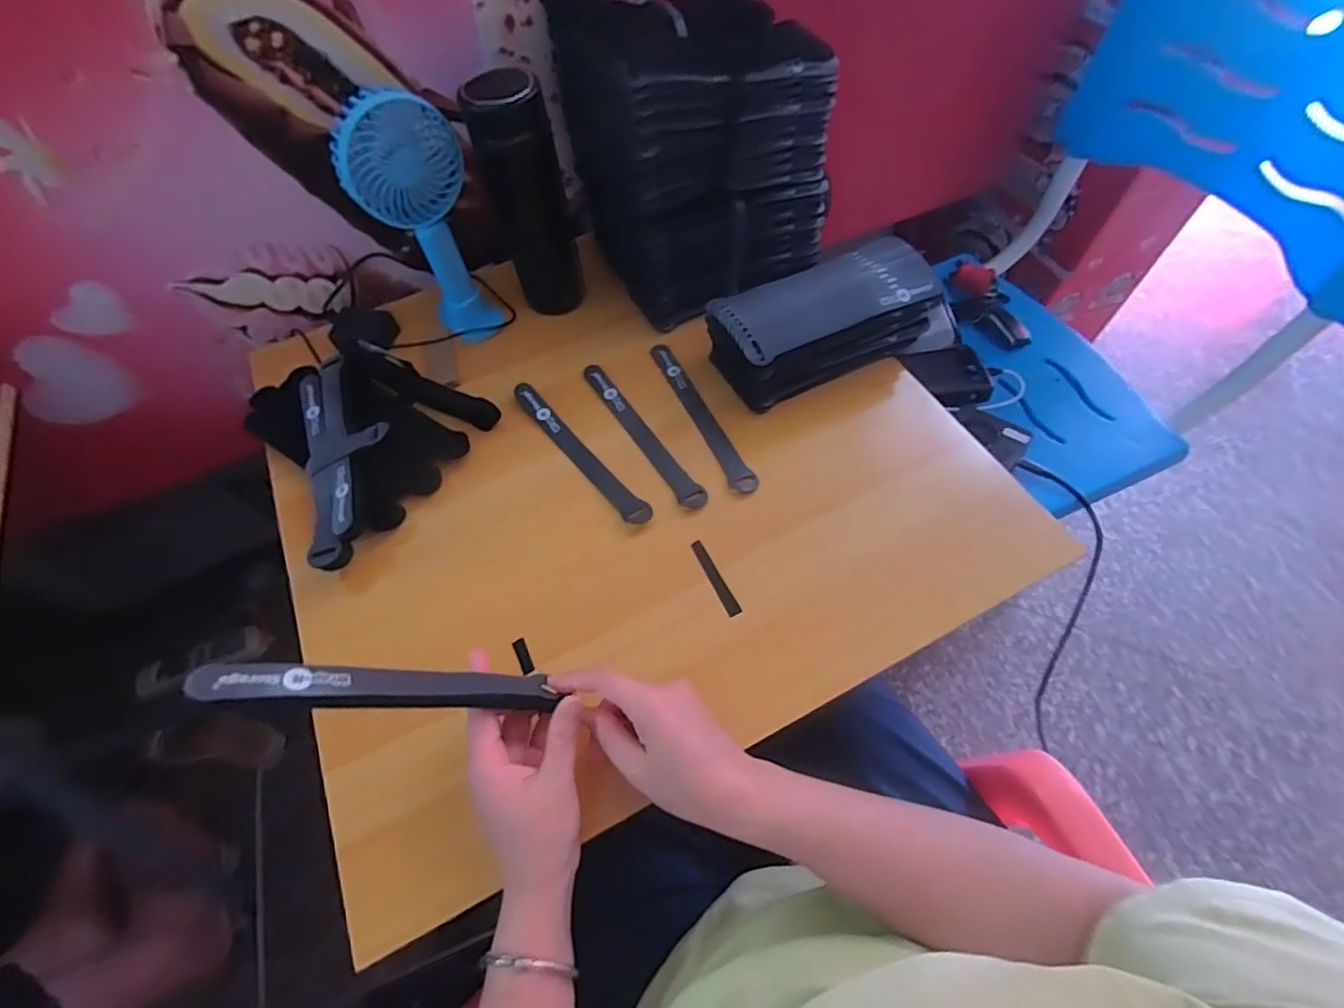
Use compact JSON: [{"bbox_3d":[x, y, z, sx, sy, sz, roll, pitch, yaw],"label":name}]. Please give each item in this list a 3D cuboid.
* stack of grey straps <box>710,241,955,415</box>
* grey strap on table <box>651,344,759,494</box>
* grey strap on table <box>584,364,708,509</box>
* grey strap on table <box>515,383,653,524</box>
[{"bbox_3d":[0.146,-0.174,0.541,0.217,0.076,0.095,-24,62,-10],"label":"stack of grey straps"},{"bbox_3d":[0.026,-0.089,0.545,0.022,0.004,0.196,-24,61,-10],"label":"grey strap on table"},{"bbox_3d":[-0.031,-0.069,0.533,0.022,0.004,0.196,-31,63,-14],"label":"grey strap on table"},{"bbox_3d":[-0.086,-0.050,0.522,0.023,0.007,0.193,-36,64,-16],"label":"grey strap on table"}]

